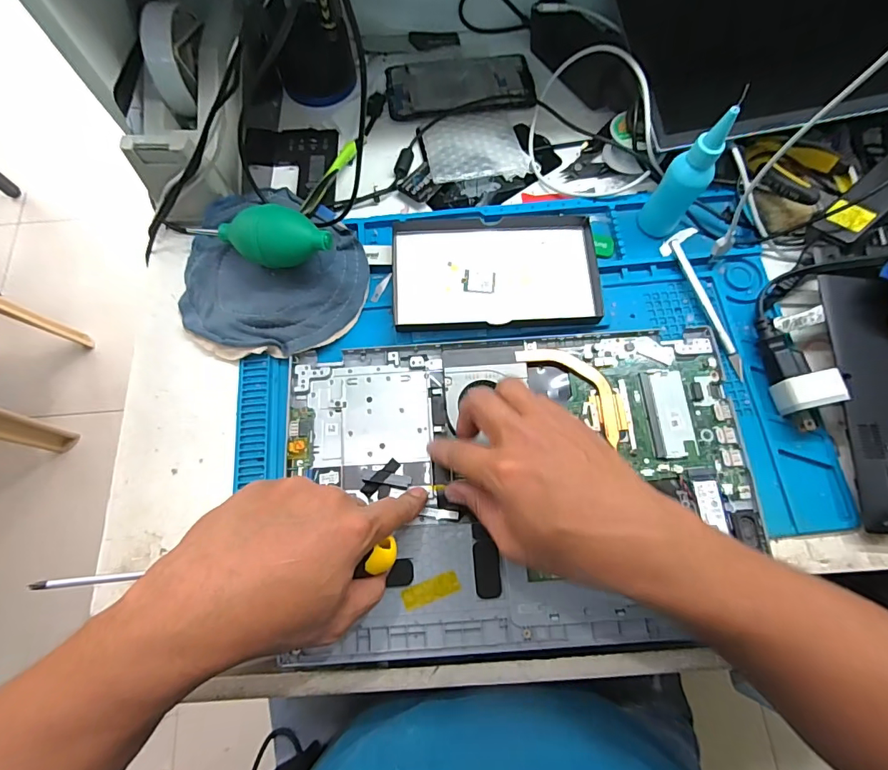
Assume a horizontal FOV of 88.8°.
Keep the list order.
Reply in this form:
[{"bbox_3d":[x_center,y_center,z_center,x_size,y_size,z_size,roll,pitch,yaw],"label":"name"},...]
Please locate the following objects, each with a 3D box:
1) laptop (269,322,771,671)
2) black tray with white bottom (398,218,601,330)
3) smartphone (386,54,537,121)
[{"bbox_3d":[0.060,0.075,0.355,0.356,0.012,0.239,-5,72,0],"label":"laptop"},{"bbox_3d":[0.045,-0.103,0.407,0.177,0.012,0.106,-1,72,1],"label":"black tray with white bottom"},{"bbox_3d":[0.017,-0.322,0.484,0.154,0.007,0.080,-8,72,-1],"label":"smartphone"}]

